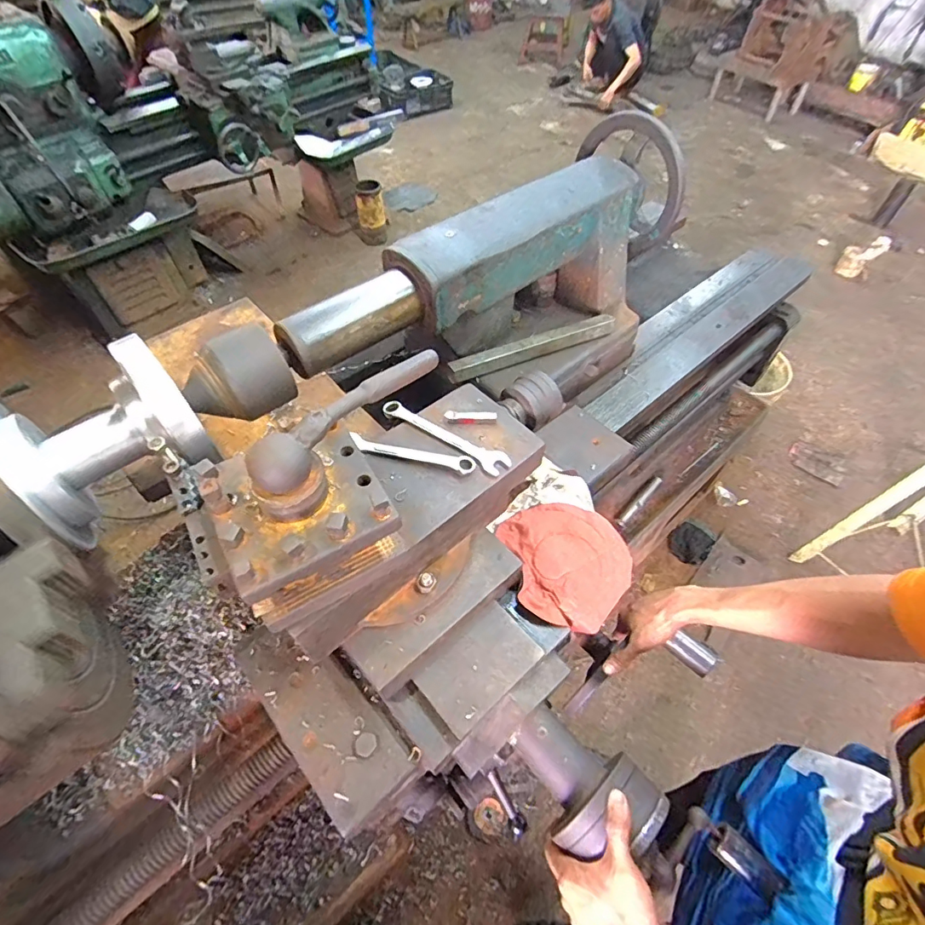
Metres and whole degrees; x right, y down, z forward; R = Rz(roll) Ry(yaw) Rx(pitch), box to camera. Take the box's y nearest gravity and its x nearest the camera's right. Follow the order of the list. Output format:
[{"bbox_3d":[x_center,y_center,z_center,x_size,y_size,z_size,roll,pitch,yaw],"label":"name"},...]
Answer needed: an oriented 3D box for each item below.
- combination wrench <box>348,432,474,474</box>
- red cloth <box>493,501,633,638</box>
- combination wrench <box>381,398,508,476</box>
[{"bbox_3d":[-0.058,-0.011,0.563,0.146,0.009,0.023,12,54,8],"label":"combination wrench"},{"bbox_3d":[0.130,0.122,0.644,0.166,0.019,0.164,35,61,23],"label":"red cloth"},{"bbox_3d":[-0.021,-0.034,0.586,0.168,0.007,0.031,29,58,19],"label":"combination wrench"}]

